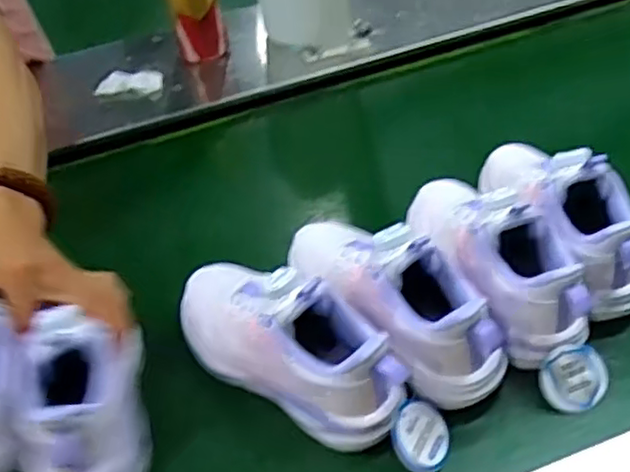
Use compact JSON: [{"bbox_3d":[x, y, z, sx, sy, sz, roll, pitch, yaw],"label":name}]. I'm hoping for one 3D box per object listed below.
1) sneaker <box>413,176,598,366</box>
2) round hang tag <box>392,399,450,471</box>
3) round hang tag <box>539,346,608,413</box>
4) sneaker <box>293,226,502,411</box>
[{"bbox_3d":[0.143,0.007,0.568,0.091,0.109,0.211,-18,45,-11],"label":"sneaker"},{"bbox_3d":[0.078,0.146,0.489,0.047,0.005,0.052,28,54,-16],"label":"round hang tag"},{"bbox_3d":[0.196,0.108,0.510,0.050,0.006,0.049,-16,87,-3],"label":"round hang tag"},{"bbox_3d":[0.053,0.044,0.544,0.080,0.117,0.216,-33,50,-24],"label":"sneaker"}]

